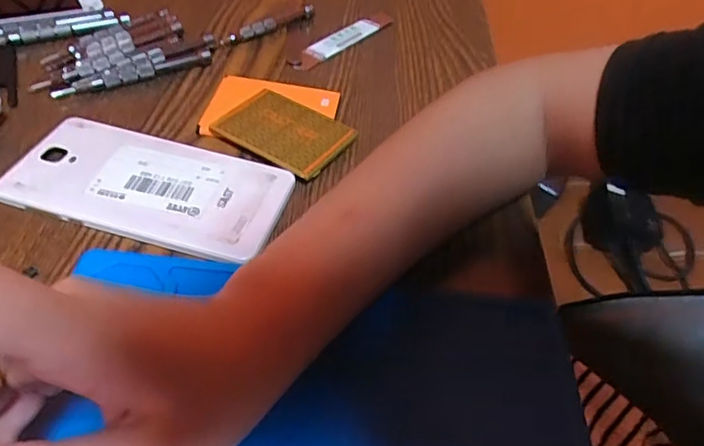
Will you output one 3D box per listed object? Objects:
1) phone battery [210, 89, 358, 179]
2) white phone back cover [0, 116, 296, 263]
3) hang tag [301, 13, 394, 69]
[{"bbox_3d":[-0.040,-0.056,0.337,0.075,0.012,0.056,28,50,19],"label":"phone battery"},{"bbox_3d":[-0.108,-0.021,0.295,0.141,0.006,0.071,14,47,6],"label":"white phone back cover"},{"bbox_3d":[-0.004,-0.148,0.435,0.020,0.005,0.110,39,55,14],"label":"hang tag"}]

